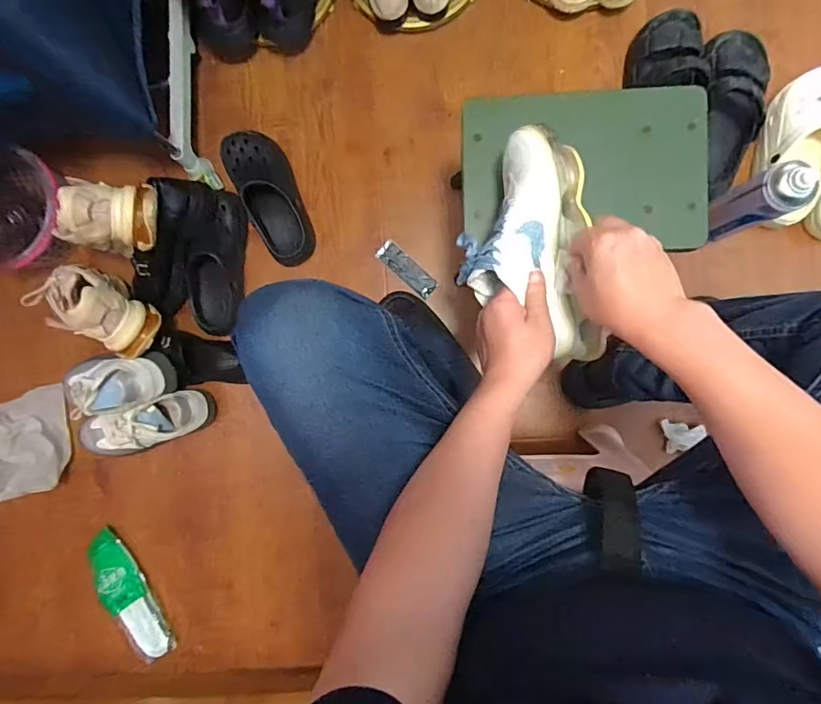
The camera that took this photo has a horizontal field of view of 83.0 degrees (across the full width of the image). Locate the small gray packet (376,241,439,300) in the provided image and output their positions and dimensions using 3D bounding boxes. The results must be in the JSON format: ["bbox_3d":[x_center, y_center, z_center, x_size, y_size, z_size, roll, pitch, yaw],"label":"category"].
[{"bbox_3d":[-0.006,-0.152,0.860,0.124,0.013,0.042,44,94,3],"label":"small gray packet"}]

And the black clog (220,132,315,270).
[{"bbox_3d":[-0.254,-0.283,0.847,0.095,0.073,0.244,-25,89,5],"label":"black clog"}]

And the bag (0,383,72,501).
[{"bbox_3d":[-0.749,0.176,0.854,0.216,0.068,0.180,-13,90,5],"label":"bag"}]

